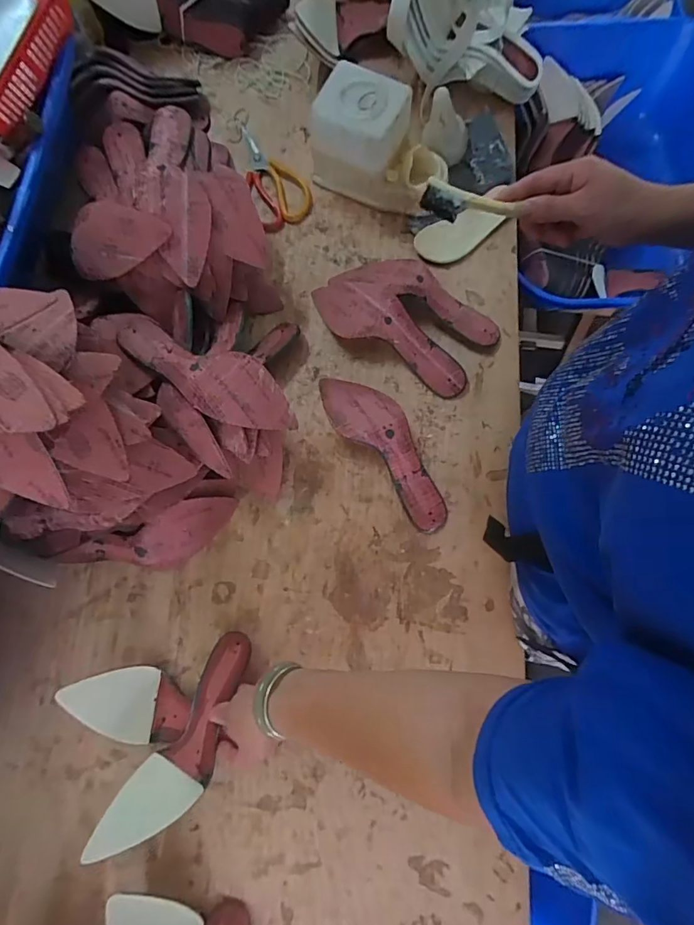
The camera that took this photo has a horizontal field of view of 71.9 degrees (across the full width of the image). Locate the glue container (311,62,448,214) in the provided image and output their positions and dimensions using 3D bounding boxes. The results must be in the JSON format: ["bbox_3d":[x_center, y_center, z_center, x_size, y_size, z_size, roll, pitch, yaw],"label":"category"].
[{"bbox_3d":[0.058,-0.465,0.693,0.195,0.118,0.123,24,80,5],"label":"glue container"}]

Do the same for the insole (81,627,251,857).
[{"bbox_3d":[-0.189,0.328,0.568,0.083,0.054,0.254,27,71,5],"label":"insole"}]

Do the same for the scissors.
[{"bbox_3d":[-0.117,-0.456,0.743,0.082,0.022,0.189,-20,80,-3],"label":"scissors"}]

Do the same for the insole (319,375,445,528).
[{"bbox_3d":[0.055,-0.026,0.646,0.079,0.051,0.251,-39,81,-7],"label":"insole"}]

